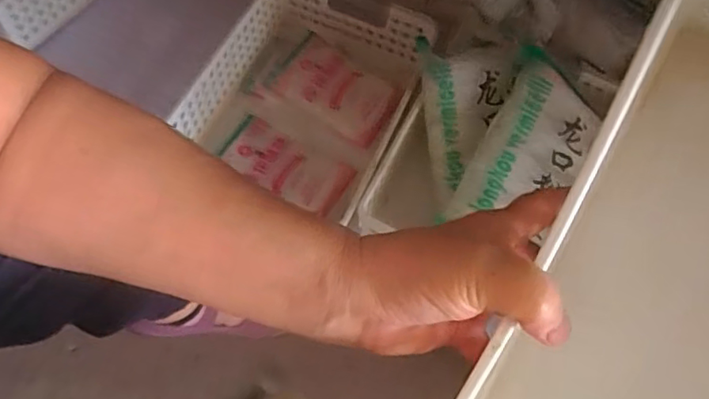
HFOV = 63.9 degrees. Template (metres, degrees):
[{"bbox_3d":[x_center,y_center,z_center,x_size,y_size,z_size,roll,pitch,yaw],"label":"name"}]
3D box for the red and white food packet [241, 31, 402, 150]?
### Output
[{"bbox_3d":[-0.034,-0.139,0.683,0.169,0.024,0.104,25,64,8],"label":"red and white food packet"}]

